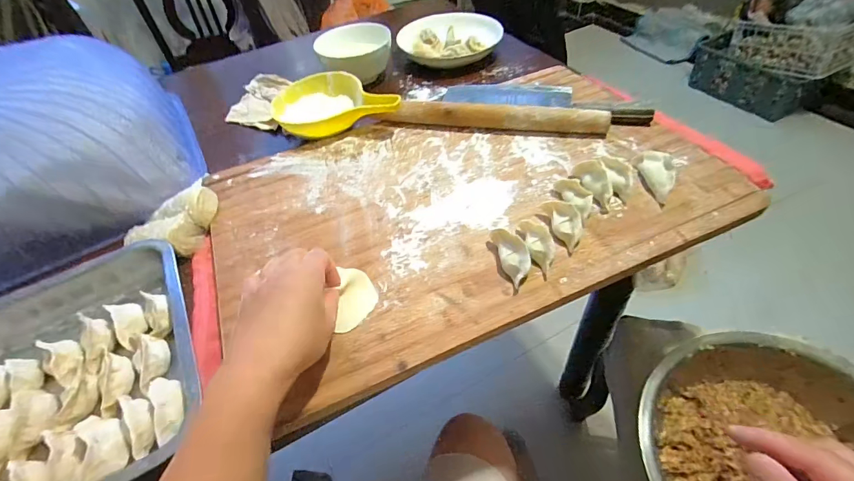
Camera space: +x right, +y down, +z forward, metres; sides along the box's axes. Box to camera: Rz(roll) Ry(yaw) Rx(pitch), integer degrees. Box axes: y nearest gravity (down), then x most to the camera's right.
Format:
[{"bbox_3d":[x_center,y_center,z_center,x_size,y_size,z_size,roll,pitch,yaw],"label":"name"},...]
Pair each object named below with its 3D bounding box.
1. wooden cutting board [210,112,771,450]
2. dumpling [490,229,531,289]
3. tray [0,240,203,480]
[{"bbox_3d":[0.040,-0.072,0.492,0.579,0.030,0.384,-22,50,-13],"label":"wooden cutting board"},{"bbox_3d":[0.085,0.013,0.403,0.024,0.034,0.065,-14,48,-5],"label":"dumpling"},{"bbox_3d":[-0.394,0.153,0.365,0.358,0.047,0.287,-27,51,-16],"label":"tray"}]

